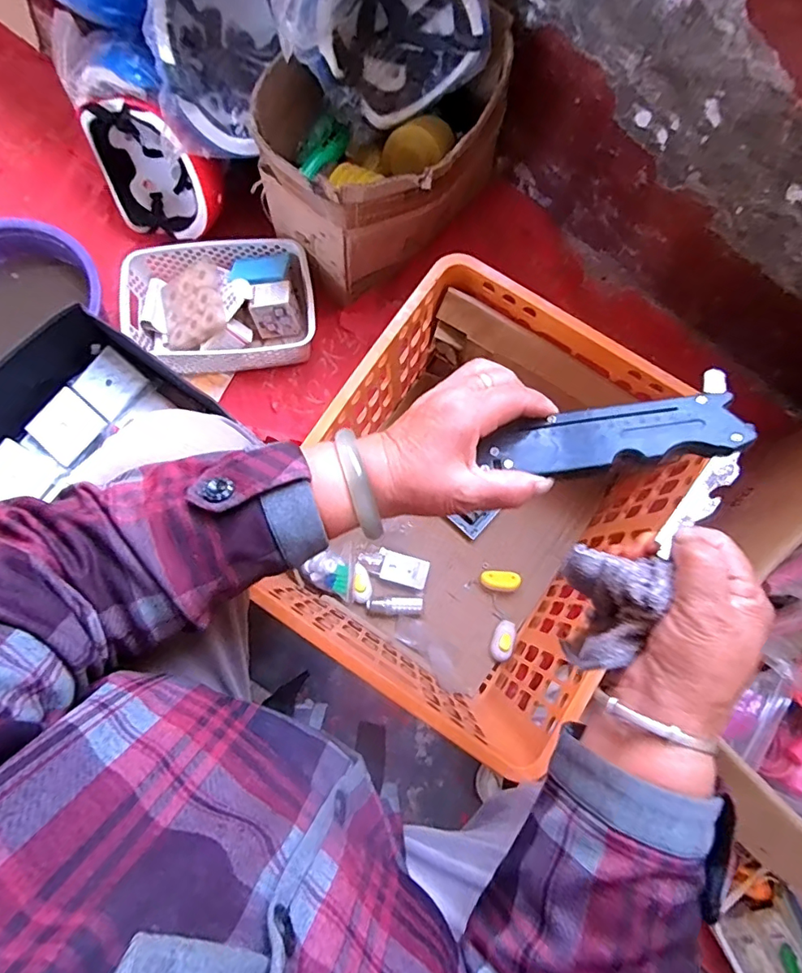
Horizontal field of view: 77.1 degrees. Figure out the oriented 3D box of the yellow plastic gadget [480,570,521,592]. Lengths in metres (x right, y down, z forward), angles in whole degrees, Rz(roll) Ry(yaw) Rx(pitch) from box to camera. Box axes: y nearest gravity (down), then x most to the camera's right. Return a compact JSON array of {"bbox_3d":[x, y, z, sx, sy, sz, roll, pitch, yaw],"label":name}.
[{"bbox_3d":[0.156,0.147,0.786,0.059,0.016,0.032,3,79,0],"label":"yellow plastic gadget"}]

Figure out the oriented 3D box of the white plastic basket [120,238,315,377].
[{"bbox_3d":[-0.296,-0.301,0.841,0.298,0.090,0.209,-7,79,-2],"label":"white plastic basket"}]

